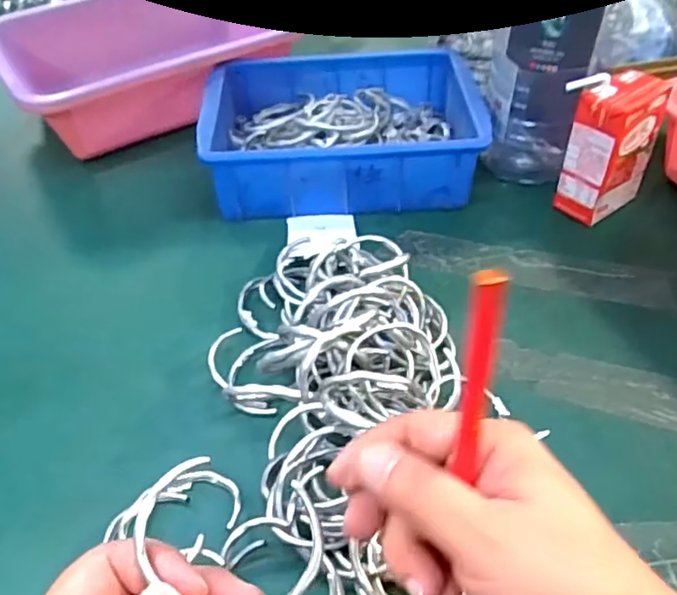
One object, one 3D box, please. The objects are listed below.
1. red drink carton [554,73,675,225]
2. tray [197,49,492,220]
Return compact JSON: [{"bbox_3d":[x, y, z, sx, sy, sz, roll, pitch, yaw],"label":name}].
[{"bbox_3d":[0.222,-0.124,0.503,0.075,0.108,0.046,-26,52,-20],"label":"red drink carton"},{"bbox_3d":[0.002,-0.158,0.571,0.233,0.065,0.173,-3,48,-1],"label":"tray"}]

